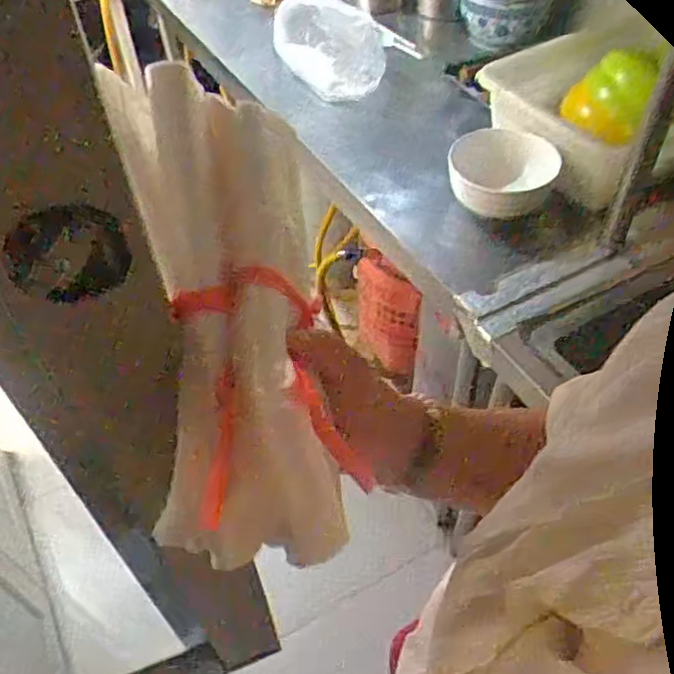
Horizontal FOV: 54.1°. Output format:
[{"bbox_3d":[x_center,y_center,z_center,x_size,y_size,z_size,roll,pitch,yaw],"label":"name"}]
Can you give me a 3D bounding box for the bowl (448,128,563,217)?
[{"bbox_3d":[0.253,-0.256,1.026,0.158,0.065,0.158,-1,49,2],"label":"bowl"}]

